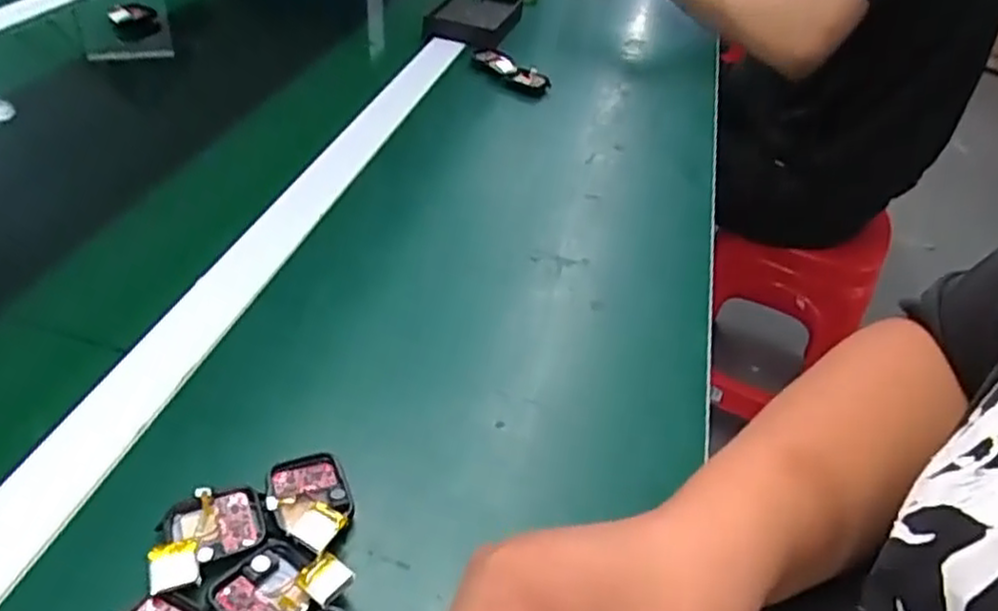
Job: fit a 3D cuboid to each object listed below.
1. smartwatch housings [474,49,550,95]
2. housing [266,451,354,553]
[{"bbox_3d":[0.010,-0.267,0.797,0.108,0.019,0.033,33,46,28],"label":"smartwatch housings"},{"bbox_3d":[-0.092,0.096,0.351,0.035,0.018,0.058,-14,44,-23],"label":"housing"}]

